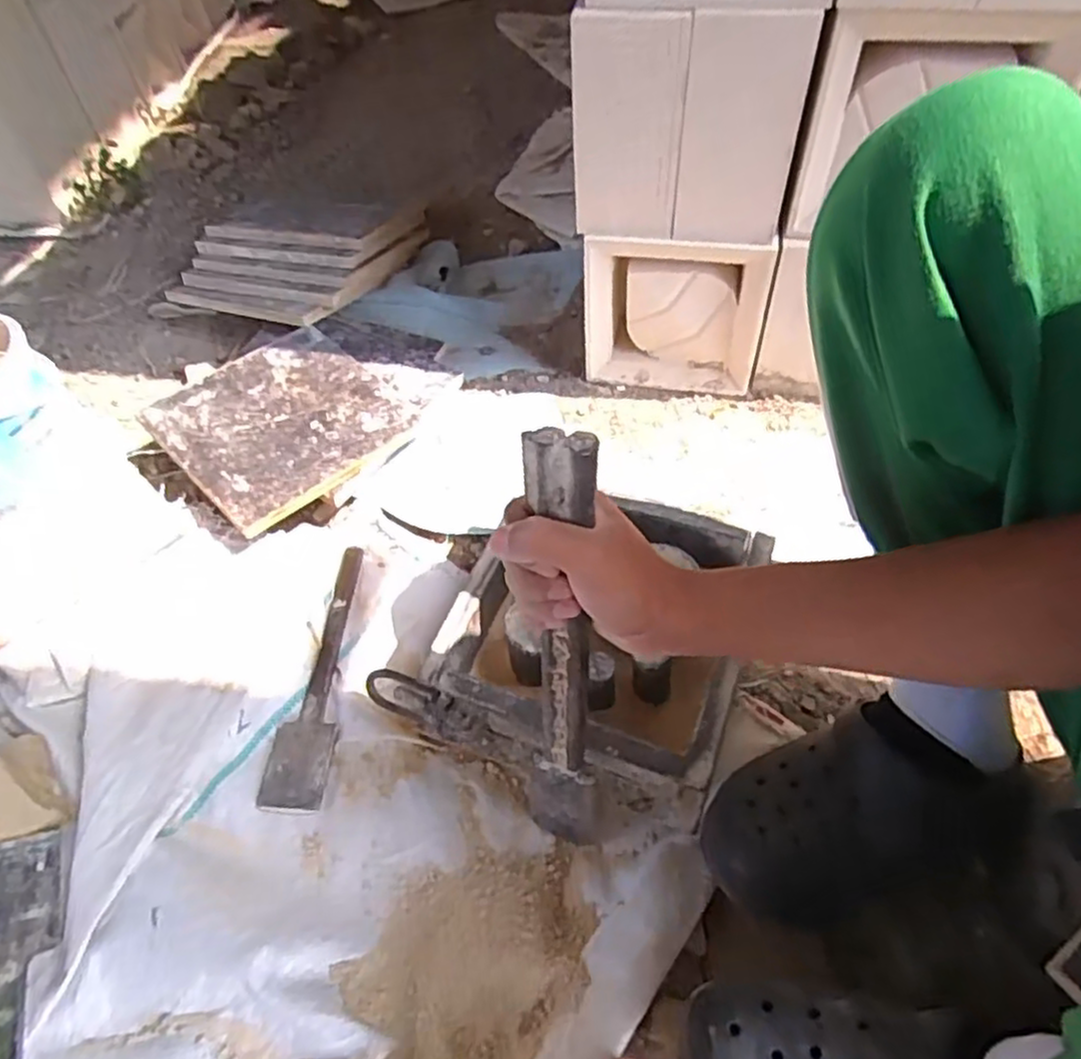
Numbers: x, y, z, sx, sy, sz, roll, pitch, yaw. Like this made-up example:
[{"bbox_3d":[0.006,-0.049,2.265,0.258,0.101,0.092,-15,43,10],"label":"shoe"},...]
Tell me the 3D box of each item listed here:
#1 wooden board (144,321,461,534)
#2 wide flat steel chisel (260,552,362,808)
[{"bbox_3d":[-0.281,-0.154,0.864,0.245,0.023,0.329,38,58,21],"label":"wooden board"},{"bbox_3d":[-0.219,0.137,0.709,0.058,0.023,0.279,1,54,4],"label":"wide flat steel chisel"}]

